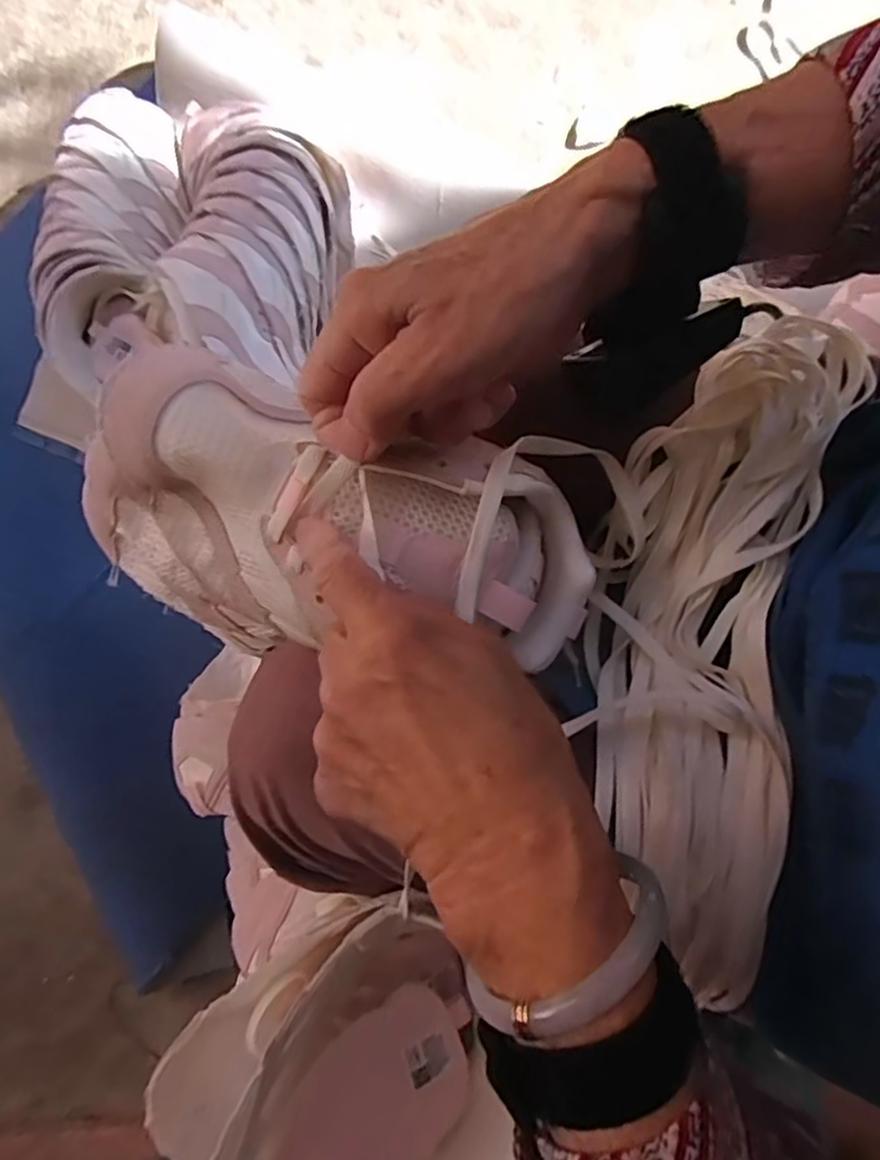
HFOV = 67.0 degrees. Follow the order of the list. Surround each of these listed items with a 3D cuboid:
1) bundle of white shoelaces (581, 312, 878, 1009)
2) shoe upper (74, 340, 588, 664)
[{"bbox_3d":[0.129,0.023,0.318,0.114,0.081,0.325,17,84,4],"label":"bundle of white shoelaces"},{"bbox_3d":[-0.049,-0.026,0.298,0.228,0.090,0.106,11,77,1],"label":"shoe upper"}]

